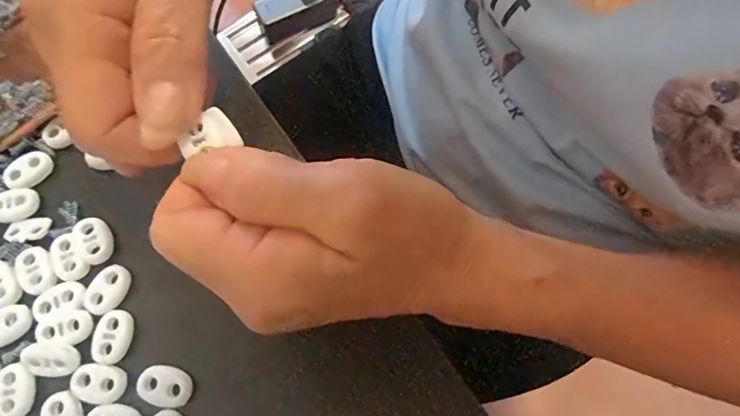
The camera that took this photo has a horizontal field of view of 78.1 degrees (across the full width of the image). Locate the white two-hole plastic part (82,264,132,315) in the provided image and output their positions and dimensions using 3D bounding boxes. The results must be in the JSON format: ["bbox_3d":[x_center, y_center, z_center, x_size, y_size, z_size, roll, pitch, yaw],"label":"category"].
[{"bbox_3d":[-0.116,0.036,0.202,0.015,0.004,0.022,31,74,10],"label":"white two-hole plastic part"}]

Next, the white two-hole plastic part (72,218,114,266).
[{"bbox_3d":[-0.126,0.014,0.209,0.014,0.004,0.022,-32,74,-10],"label":"white two-hole plastic part"}]

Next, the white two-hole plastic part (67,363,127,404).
[{"bbox_3d":[-0.114,0.073,0.190,0.022,0.004,0.015,6,72,2],"label":"white two-hole plastic part"}]

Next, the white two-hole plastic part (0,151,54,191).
[{"bbox_3d":[-0.166,-0.018,0.220,0.018,0.004,0.023,39,76,12],"label":"white two-hole plastic part"}]

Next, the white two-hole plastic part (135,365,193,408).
[{"bbox_3d":[-0.086,0.073,0.188,0.022,0.004,0.015,15,72,5],"label":"white two-hole plastic part"}]

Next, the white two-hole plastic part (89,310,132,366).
[{"bbox_3d":[-0.111,0.055,0.196,0.014,0.004,0.022,12,72,4],"label":"white two-hole plastic part"}]

